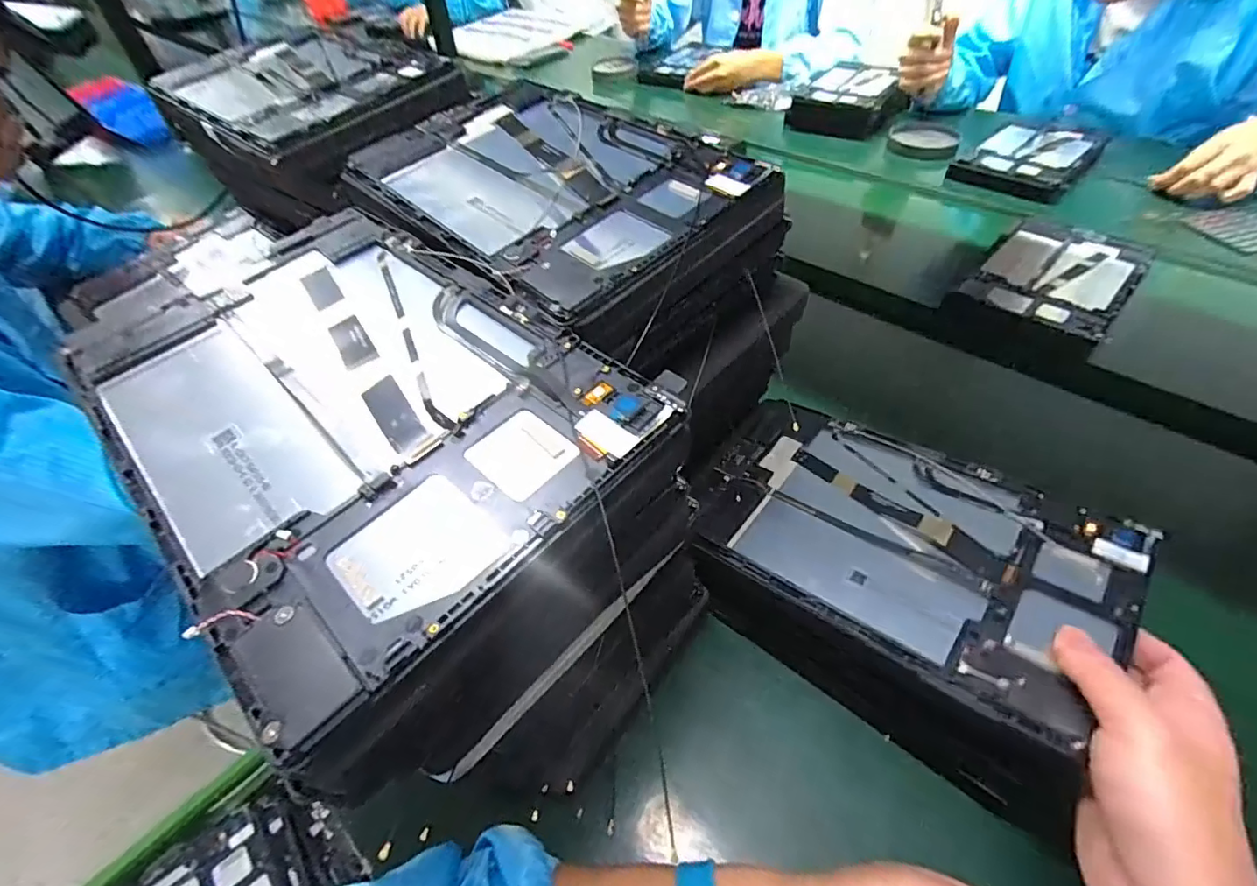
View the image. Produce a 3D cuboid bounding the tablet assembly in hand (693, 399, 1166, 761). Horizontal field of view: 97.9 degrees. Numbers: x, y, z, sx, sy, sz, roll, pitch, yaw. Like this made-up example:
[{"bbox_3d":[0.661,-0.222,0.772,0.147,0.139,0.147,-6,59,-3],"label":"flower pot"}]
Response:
[{"bbox_3d":[0.161,0.053,0.336,0.233,0.009,0.149,24,53,33],"label":"tablet assembly in hand"}]

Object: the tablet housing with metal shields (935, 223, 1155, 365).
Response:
[{"bbox_3d":[0.508,-0.192,0.662,0.156,0.035,0.278,33,59,29],"label":"tablet housing with metal shields"}]

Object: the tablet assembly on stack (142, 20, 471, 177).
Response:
[{"bbox_3d":[-0.247,-0.275,0.421,0.169,0.032,0.252,-38,56,-25],"label":"tablet assembly on stack"}]

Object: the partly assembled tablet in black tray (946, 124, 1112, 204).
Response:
[{"bbox_3d":[0.660,-0.471,0.898,0.159,0.028,0.254,35,59,30],"label":"partly assembled tablet in black tray"}]

